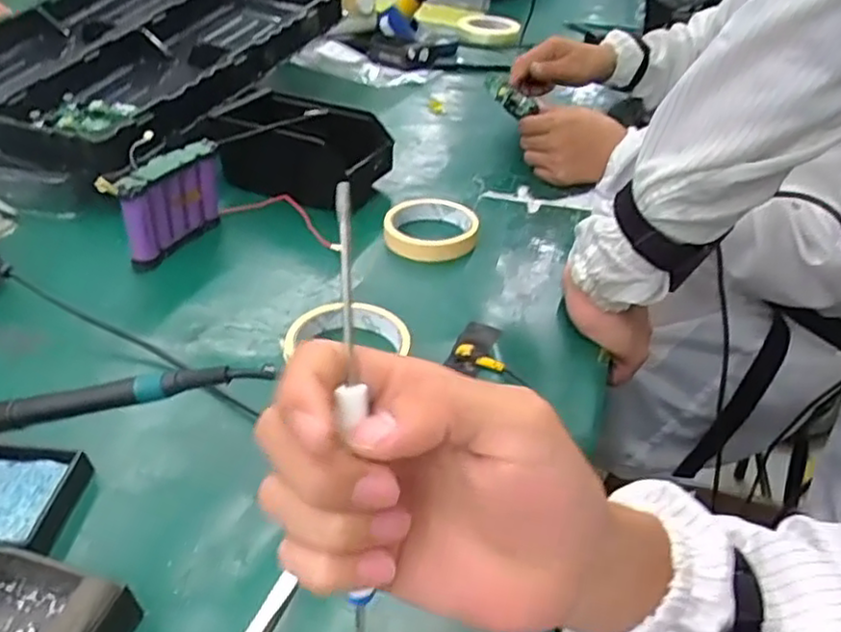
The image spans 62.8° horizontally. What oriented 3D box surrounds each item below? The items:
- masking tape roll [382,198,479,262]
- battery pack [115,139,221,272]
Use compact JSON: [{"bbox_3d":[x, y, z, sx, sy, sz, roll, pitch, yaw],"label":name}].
[{"bbox_3d":[0.010,-0.084,0.669,0.089,0.022,0.088,3,36,-2],"label":"masking tape roll"},{"bbox_3d":[-0.223,-0.101,0.623,0.021,0.086,0.118,17,38,18],"label":"battery pack"}]

